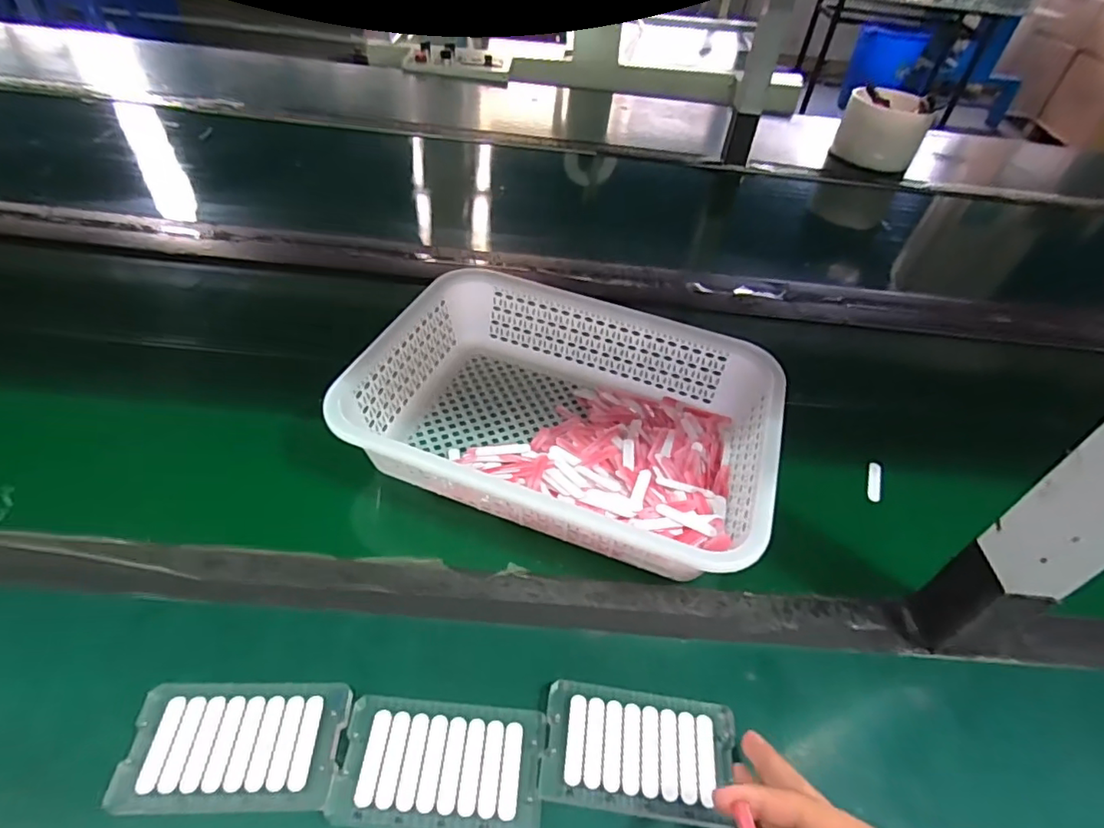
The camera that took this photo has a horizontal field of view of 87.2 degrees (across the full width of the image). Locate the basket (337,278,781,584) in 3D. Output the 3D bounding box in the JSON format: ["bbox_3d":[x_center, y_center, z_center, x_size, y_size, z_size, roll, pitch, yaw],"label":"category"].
[{"bbox_3d":[0.016,-0.002,0.533,0.351,0.083,0.246,17,45,10],"label":"basket"}]

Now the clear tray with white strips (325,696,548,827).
[{"bbox_3d":[-0.066,0.214,0.354,0.119,0.012,0.070,6,44,-1],"label":"clear tray with white strips"}]

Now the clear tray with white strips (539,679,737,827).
[{"bbox_3d":[0.056,0.214,0.368,0.118,0.010,0.070,9,44,2],"label":"clear tray with white strips"}]

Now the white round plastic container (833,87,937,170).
[{"bbox_3d":[0.671,-0.581,1.179,0.154,0.118,0.151,26,48,18],"label":"white round plastic container"}]

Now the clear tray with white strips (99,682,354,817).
[{"bbox_3d":[-0.190,0.200,0.351,0.119,0.013,0.069,3,44,-4],"label":"clear tray with white strips"}]

